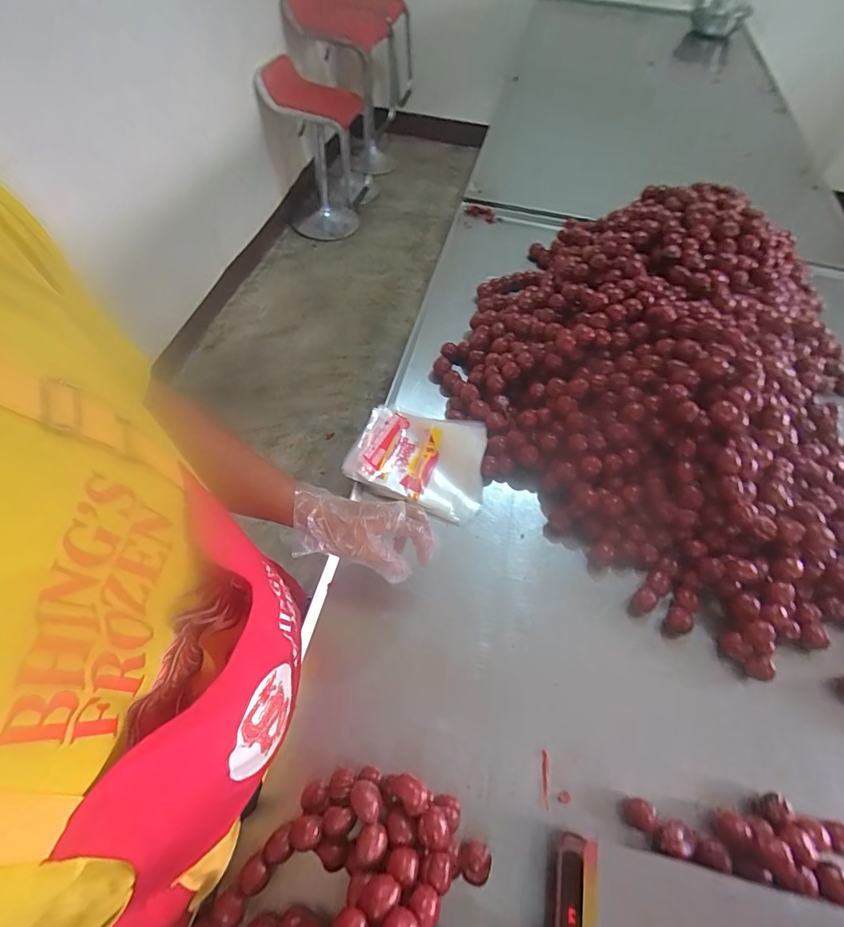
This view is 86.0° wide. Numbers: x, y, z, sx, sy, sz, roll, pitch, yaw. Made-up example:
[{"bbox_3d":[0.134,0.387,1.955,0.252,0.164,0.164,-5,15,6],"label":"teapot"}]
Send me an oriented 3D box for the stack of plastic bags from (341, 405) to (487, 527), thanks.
[{"bbox_3d":[-0.001,-0.011,0.767,0.235,0.049,0.164,22,59,10],"label":"stack of plastic bags"}]

